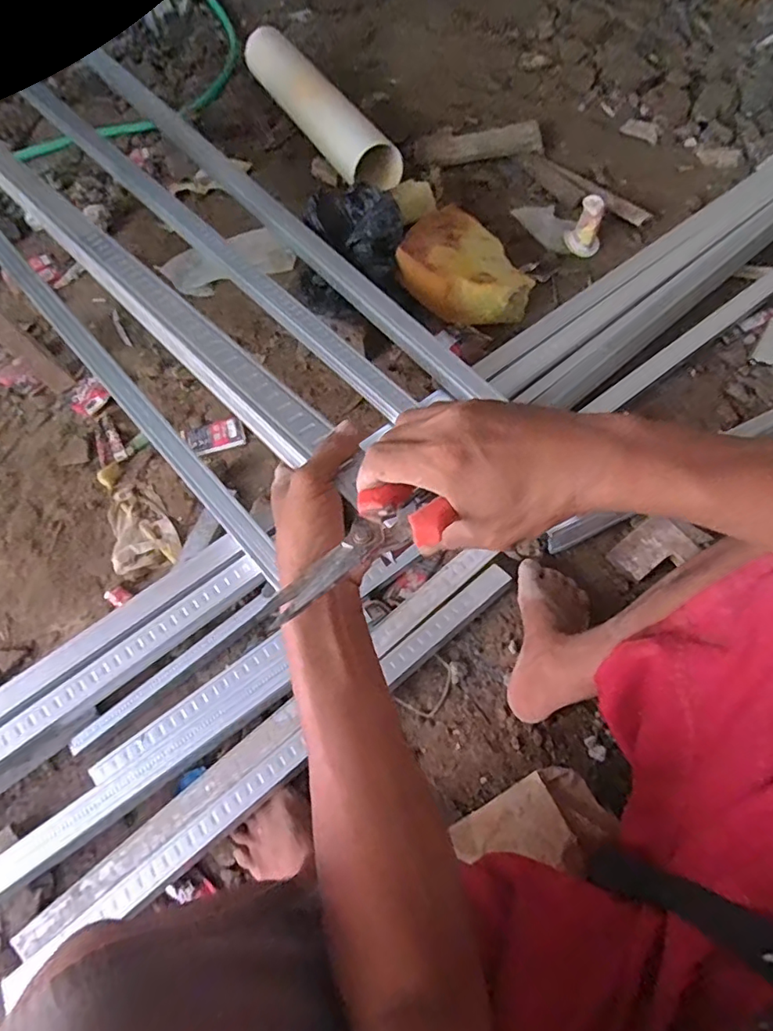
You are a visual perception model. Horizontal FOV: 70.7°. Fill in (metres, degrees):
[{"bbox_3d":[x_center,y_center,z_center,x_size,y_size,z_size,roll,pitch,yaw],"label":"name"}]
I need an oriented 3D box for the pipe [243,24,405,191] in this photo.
[{"bbox_3d":[-0.151,-0.907,1.189,0.103,0.099,0.580,-28,63,-11],"label":"pipe"}]

